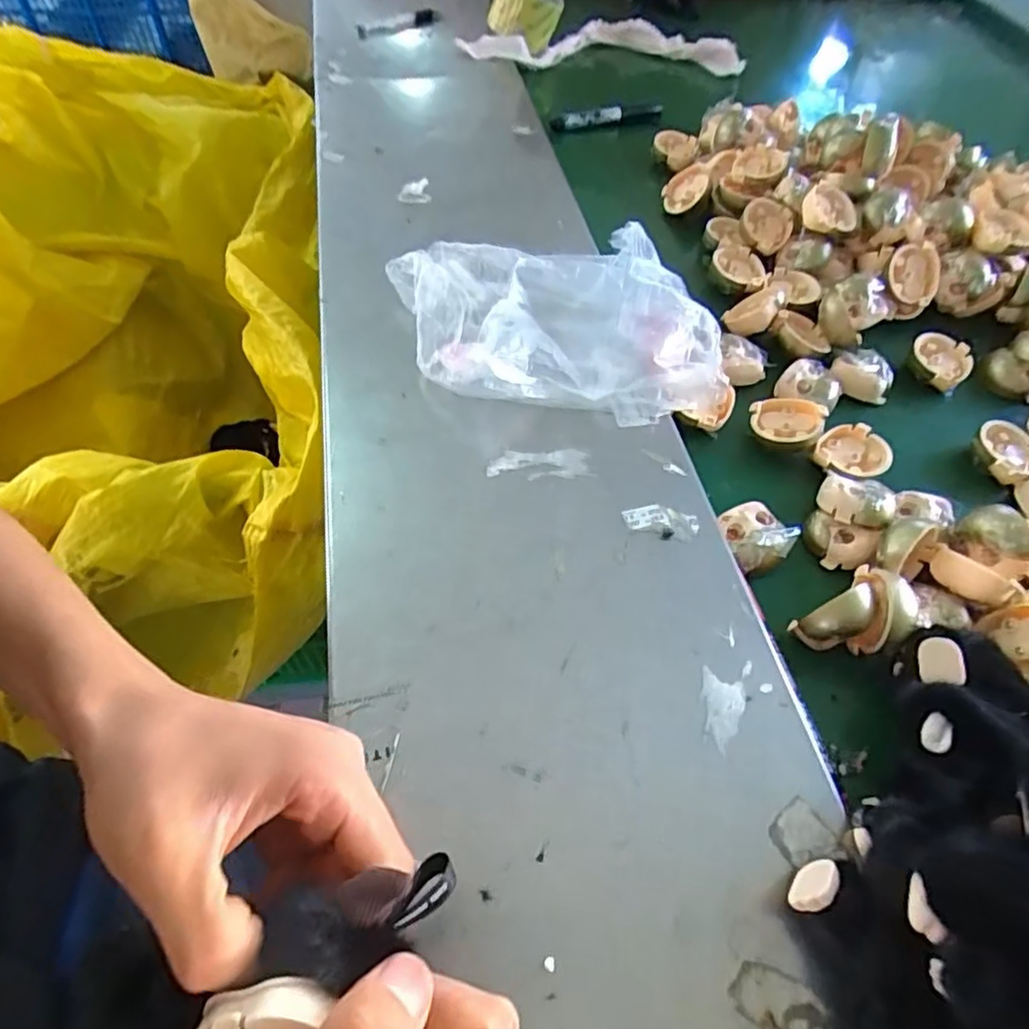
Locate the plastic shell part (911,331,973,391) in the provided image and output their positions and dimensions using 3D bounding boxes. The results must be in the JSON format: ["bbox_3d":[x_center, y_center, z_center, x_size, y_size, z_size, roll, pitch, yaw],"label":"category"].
[{"bbox_3d":[0.350,-0.125,0.522,0.047,0.025,0.049,36,60,19],"label":"plastic shell part"}]

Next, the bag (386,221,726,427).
[{"bbox_3d":[0.029,-0.146,0.463,0.240,0.057,0.157,2,55,-3],"label":"bag"}]

